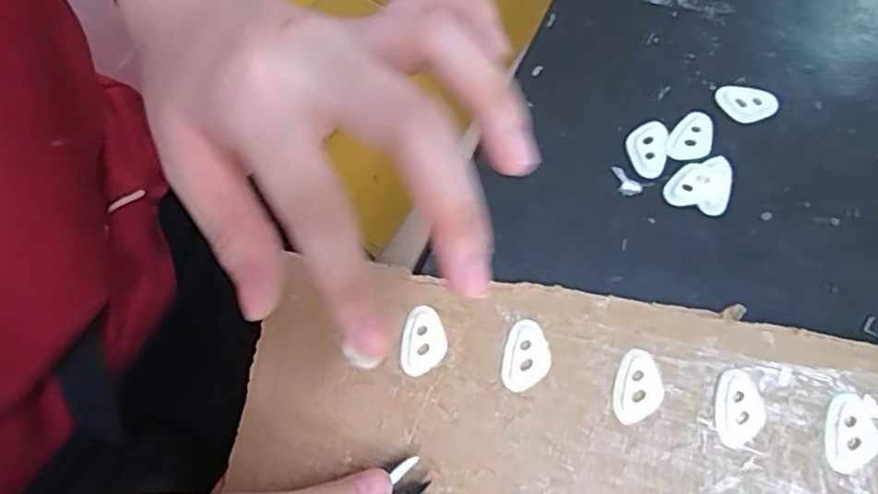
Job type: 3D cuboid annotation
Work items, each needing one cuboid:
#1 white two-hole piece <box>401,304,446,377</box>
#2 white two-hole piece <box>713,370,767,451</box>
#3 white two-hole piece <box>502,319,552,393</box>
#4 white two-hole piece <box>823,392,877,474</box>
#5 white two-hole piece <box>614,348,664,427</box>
[{"bbox_3d":[-0.006,0.036,0.258,0.017,0.004,0.026,5,73,1],"label":"white two-hole piece"},{"bbox_3d":[0.105,0.056,0.235,0.016,0.004,0.026,11,73,3],"label":"white two-hole piece"},{"bbox_3d":[0.033,0.041,0.251,0.017,0.004,0.026,14,74,4],"label":"white two-hole piece"},{"bbox_3d":[0.141,0.063,0.228,0.017,0.004,0.026,13,74,4],"label":"white two-hole piece"},{"bbox_3d":[0.072,0.050,0.243,0.016,0.004,0.026,11,73,3],"label":"white two-hole piece"}]

